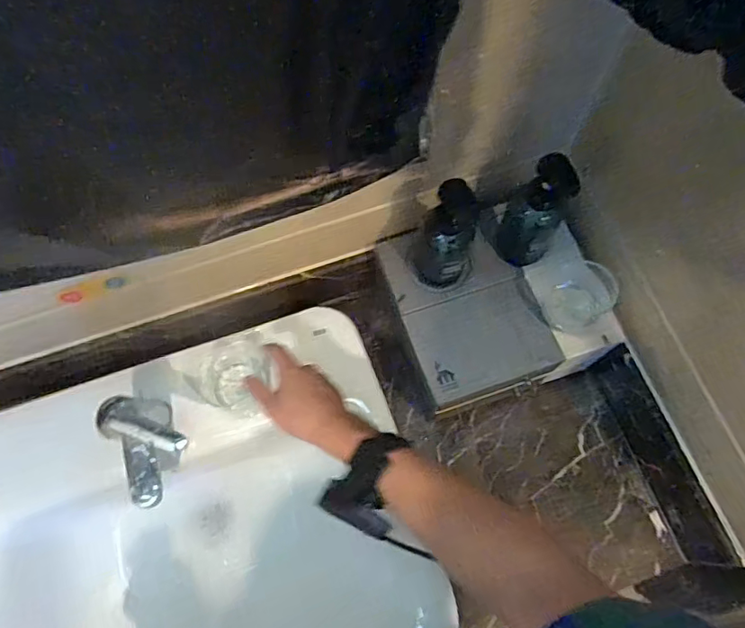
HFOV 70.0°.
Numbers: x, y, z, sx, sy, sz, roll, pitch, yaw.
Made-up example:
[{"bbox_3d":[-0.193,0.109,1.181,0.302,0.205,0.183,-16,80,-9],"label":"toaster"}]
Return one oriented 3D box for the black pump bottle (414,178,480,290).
[{"bbox_3d":[0.084,-0.088,0.605,0.070,0.154,0.059,10,70,6],"label":"black pump bottle"}]

